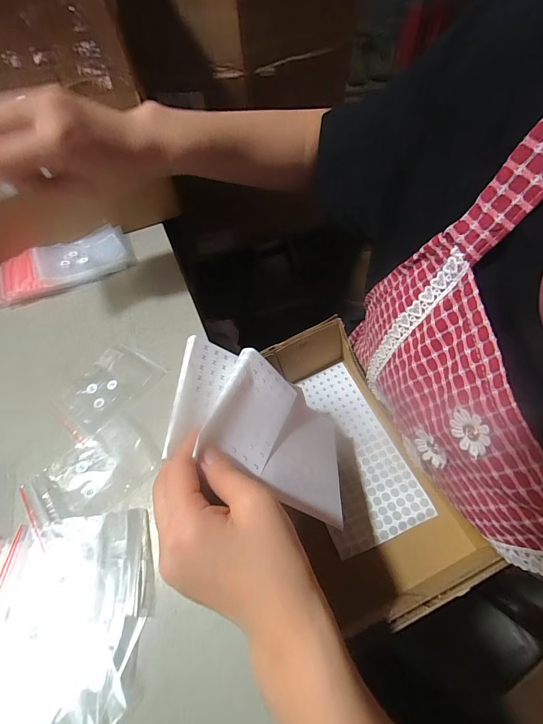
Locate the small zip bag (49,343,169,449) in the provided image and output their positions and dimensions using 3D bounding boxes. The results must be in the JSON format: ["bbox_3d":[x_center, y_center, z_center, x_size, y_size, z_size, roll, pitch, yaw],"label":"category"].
[{"bbox_3d":[-0.163,0.024,0.323,0.065,0.004,0.095,35,67,23],"label":"small zip bag"}]

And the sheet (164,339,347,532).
[{"bbox_3d":[-0.002,0.058,0.303,0.183,0.027,0.120,31,45,-20],"label":"sheet"}]

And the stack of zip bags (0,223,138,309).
[{"bbox_3d":[-0.260,-0.121,0.407,0.163,0.026,0.075,-27,61,-12],"label":"stack of zip bags"}]

